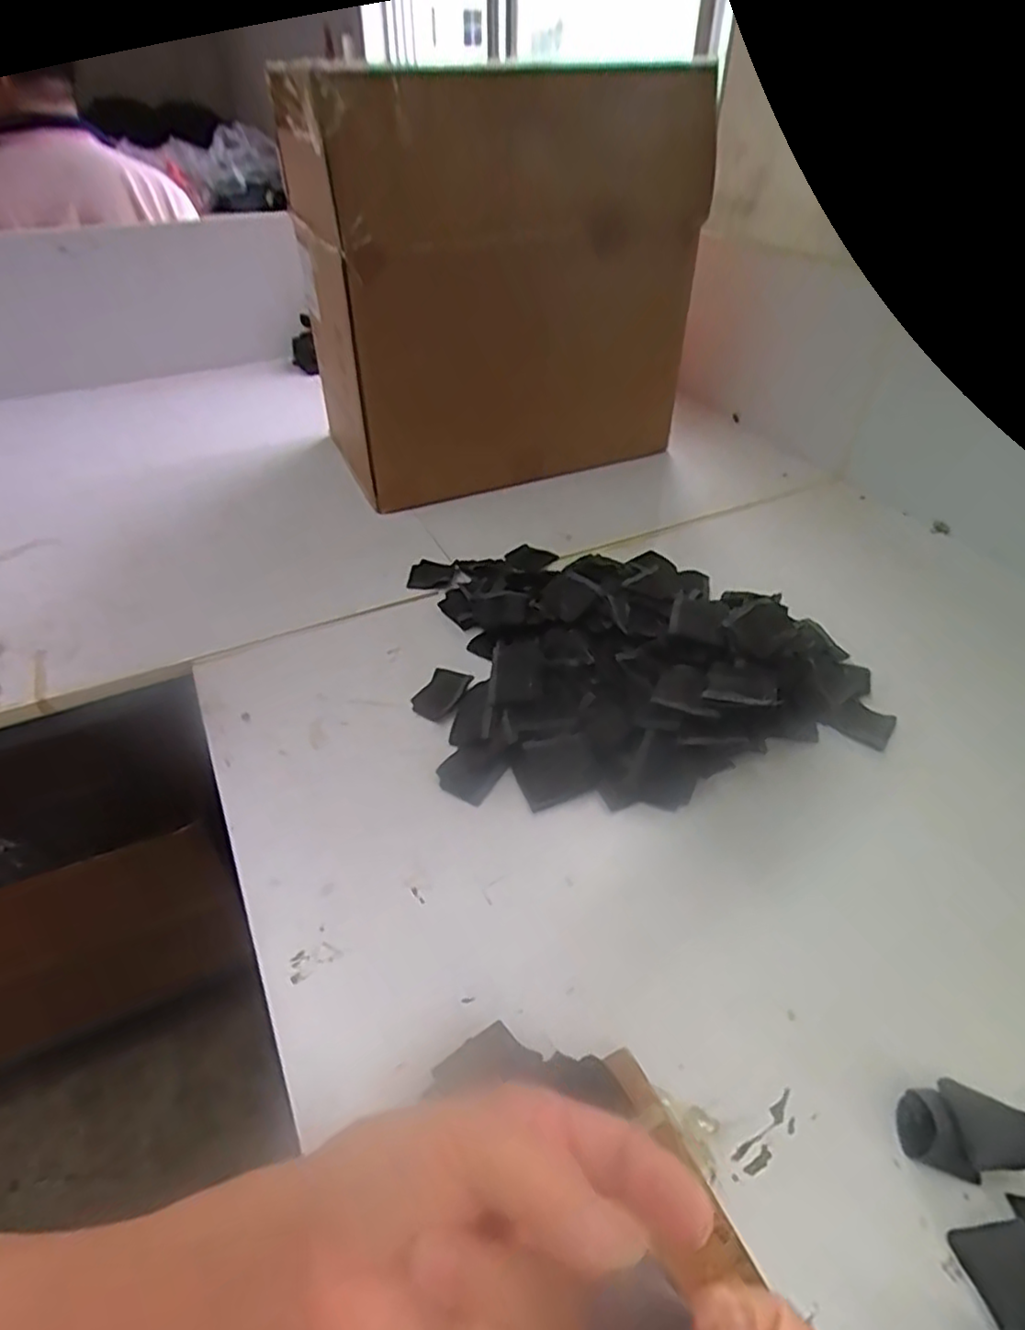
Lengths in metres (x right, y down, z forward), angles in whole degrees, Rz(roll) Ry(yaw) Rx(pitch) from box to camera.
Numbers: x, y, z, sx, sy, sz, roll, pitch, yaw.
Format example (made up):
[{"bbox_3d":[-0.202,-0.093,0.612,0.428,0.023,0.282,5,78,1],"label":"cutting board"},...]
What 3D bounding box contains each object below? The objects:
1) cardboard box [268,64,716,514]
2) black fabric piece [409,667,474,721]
[{"bbox_3d":[-0.022,-0.493,0.908,0.456,0.440,0.238,-15,43,-16],"label":"cardboard box"},{"bbox_3d":[-0.068,0.024,0.642,0.046,0.018,0.056,23,46,25],"label":"black fabric piece"}]

